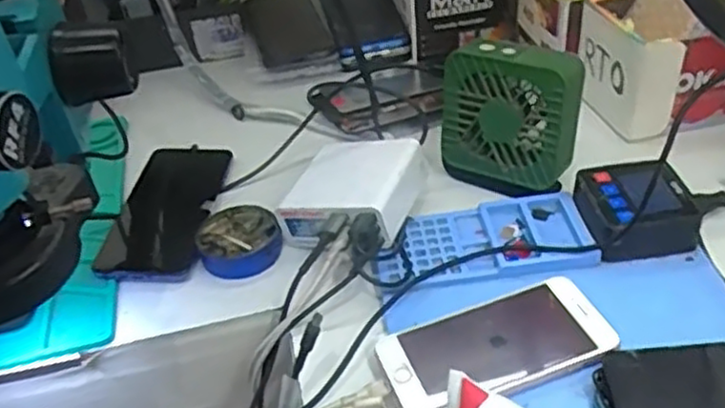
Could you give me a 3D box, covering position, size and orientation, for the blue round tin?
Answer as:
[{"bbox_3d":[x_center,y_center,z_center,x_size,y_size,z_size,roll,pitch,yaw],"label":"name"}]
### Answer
[{"bbox_3d":[-0.091,0.024,0.523,0.058,0.016,0.060,-4,39,4],"label":"blue round tin"}]

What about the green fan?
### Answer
[{"bbox_3d":[0.111,-0.067,0.538,0.096,0.095,0.054,26,50,34],"label":"green fan"}]

